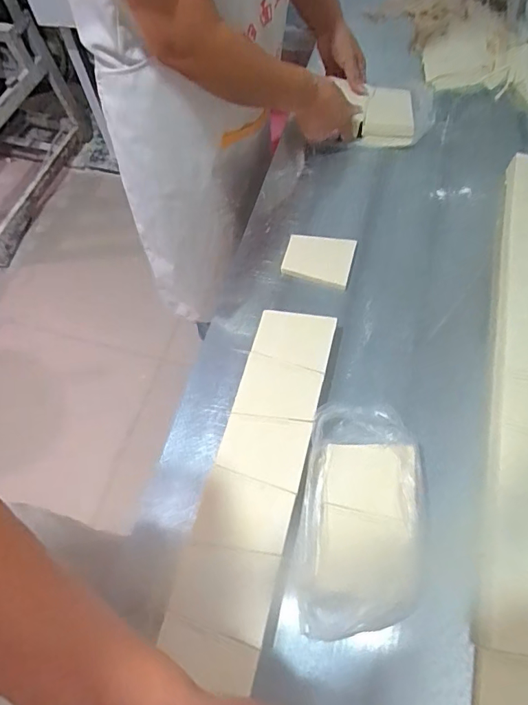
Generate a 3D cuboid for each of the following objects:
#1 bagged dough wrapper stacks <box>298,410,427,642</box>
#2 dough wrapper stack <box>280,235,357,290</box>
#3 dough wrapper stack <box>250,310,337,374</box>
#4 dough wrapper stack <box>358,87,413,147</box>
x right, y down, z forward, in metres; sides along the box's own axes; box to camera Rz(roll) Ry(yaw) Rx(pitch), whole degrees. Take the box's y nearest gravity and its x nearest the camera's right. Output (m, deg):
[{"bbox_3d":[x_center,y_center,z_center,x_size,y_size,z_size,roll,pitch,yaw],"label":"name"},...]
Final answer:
[{"bbox_3d":[0.111,0.182,0.519,0.135,0.047,0.239,7,63,7],"label":"bagged dough wrapper stacks"},{"bbox_3d":[0.080,-0.139,0.698,0.100,0.017,0.086,12,64,9],"label":"dough wrapper stack"},{"bbox_3d":[0.039,-0.014,0.628,0.101,0.044,0.078,13,64,10],"label":"dough wrapper stack"},{"bbox_3d":[0.218,-0.415,0.826,0.088,0.041,0.111,6,63,7],"label":"dough wrapper stack"}]

